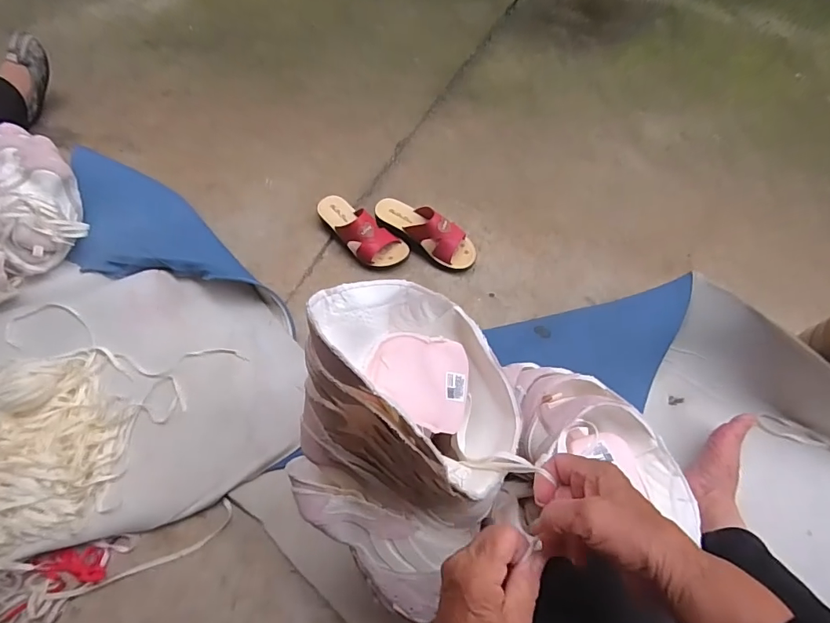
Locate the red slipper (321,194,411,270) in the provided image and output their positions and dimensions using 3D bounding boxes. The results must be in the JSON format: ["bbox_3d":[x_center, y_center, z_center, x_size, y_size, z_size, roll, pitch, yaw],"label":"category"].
[{"bbox_3d":[-0.116,-0.164,0.928,0.216,0.071,0.083,37,68,18],"label":"red slipper"}]

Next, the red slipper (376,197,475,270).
[{"bbox_3d":[0.020,-0.163,0.915,0.216,0.080,0.080,29,66,15],"label":"red slipper"}]

